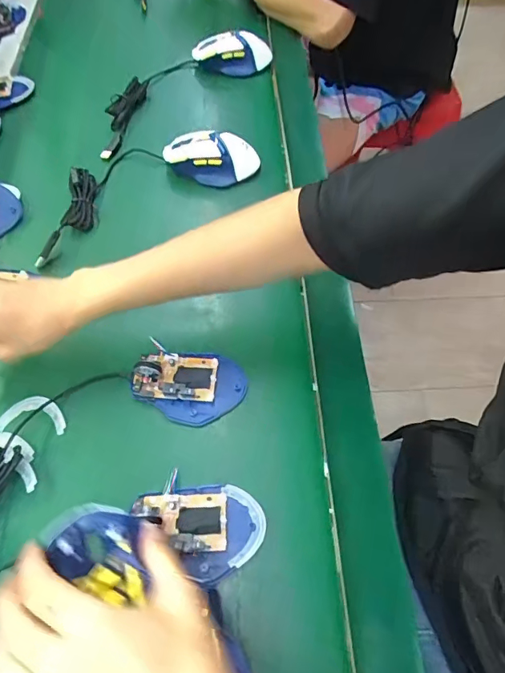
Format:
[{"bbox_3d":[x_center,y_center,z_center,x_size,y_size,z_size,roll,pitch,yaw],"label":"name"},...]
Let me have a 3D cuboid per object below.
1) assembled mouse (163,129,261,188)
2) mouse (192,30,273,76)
[{"bbox_3d":[-0.055,-0.230,0.590,0.118,0.053,0.051,12,57,12],"label":"assembled mouse"},{"bbox_3d":[-0.031,-0.440,0.724,0.119,0.069,0.046,7,56,9],"label":"mouse"}]

